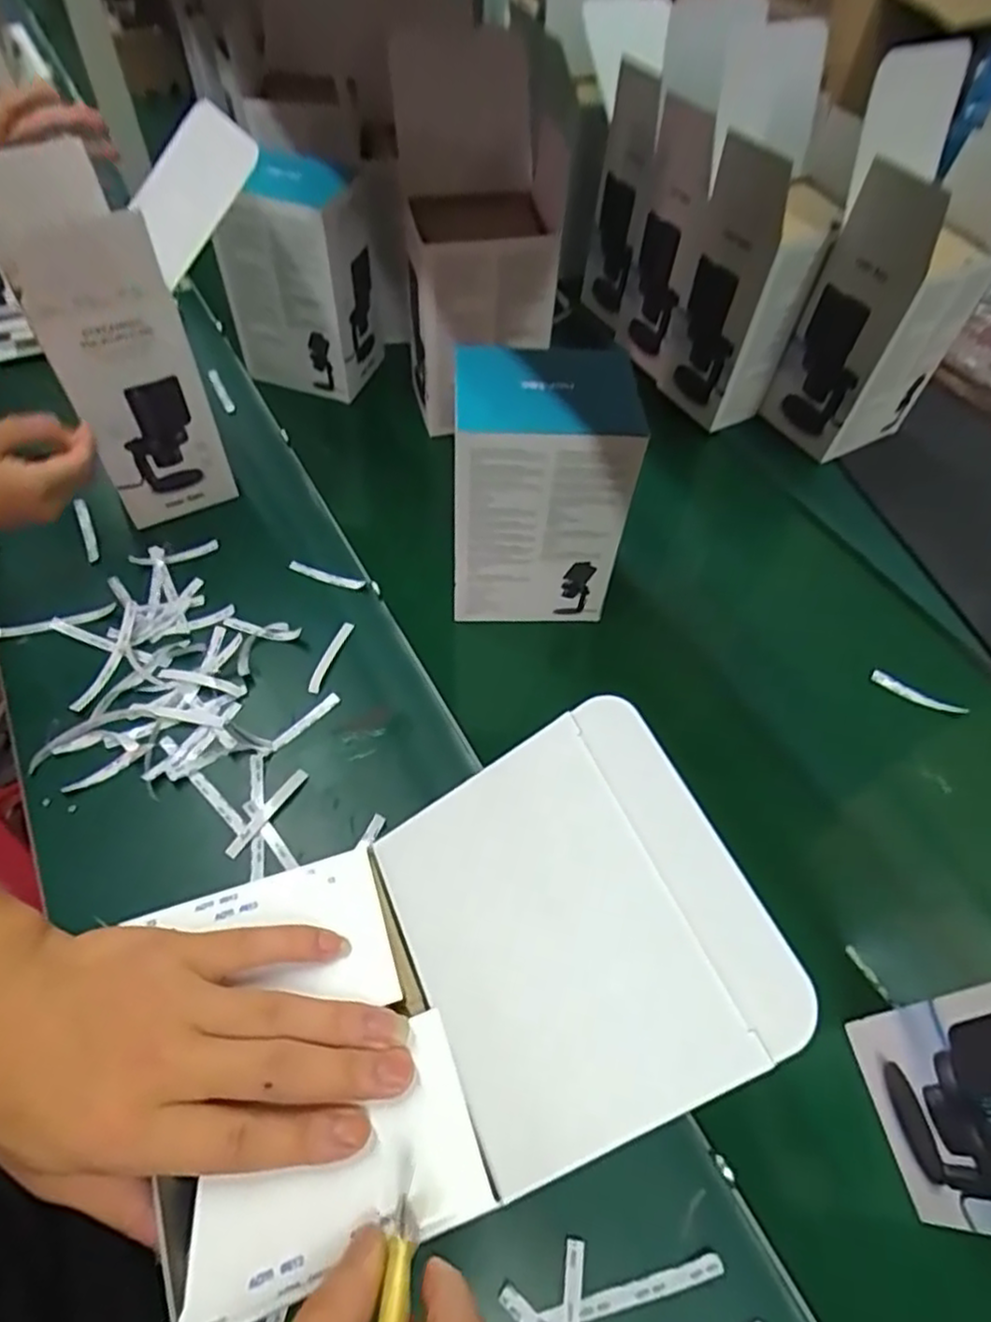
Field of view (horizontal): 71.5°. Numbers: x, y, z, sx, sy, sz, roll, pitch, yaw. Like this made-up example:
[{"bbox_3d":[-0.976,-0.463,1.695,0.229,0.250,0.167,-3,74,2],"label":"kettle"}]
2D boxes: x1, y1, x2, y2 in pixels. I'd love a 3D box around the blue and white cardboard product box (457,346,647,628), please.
[{"bbox_3d":[0.038,-0.148,0.631,0.144,0.239,0.101,2,55,-1],"label":"blue and white cardboard product box"}]

